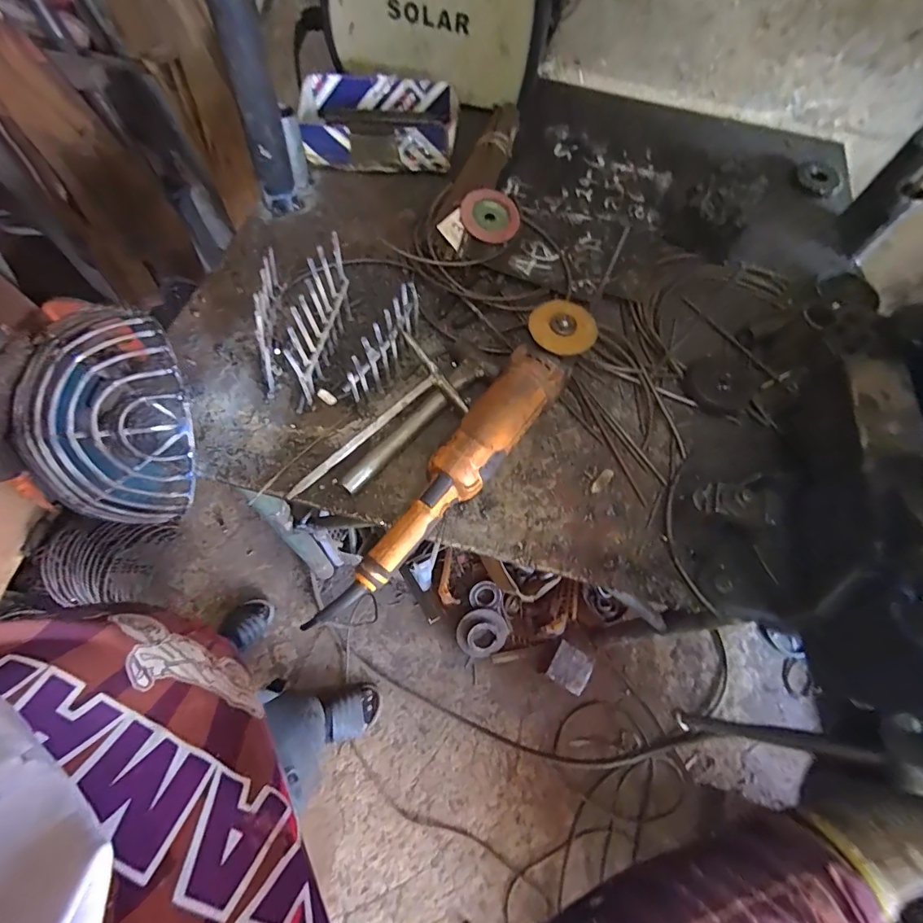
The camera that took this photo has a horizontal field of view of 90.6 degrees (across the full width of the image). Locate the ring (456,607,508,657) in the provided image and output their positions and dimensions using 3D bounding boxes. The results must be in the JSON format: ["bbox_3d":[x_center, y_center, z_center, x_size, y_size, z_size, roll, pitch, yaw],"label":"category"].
[{"bbox_3d":[0.055,0.470,1.239,0.140,0.036,0.132,-17,92,3],"label":"ring"}]

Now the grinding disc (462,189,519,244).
[{"bbox_3d":[0.044,-0.358,0.667,0.089,0.008,0.087,3,78,-13],"label":"grinding disc"}]

